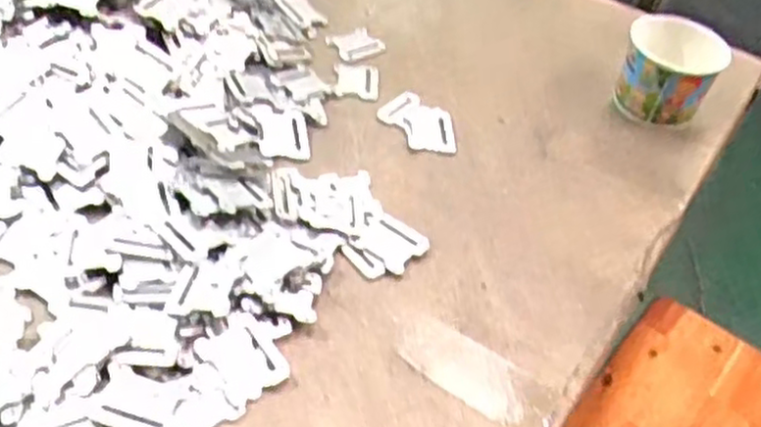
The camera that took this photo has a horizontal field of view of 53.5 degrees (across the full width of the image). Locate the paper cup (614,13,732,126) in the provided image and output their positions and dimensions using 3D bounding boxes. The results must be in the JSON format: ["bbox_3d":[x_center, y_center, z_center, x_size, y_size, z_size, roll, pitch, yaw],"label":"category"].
[{"bbox_3d":[0.280,-0.136,0.734,0.090,0.091,0.085,20,46,12],"label":"paper cup"}]

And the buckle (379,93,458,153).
[{"bbox_3d":[0.037,-0.084,0.694,0.053,0.008,0.086,-25,54,-28],"label":"buckle"}]

